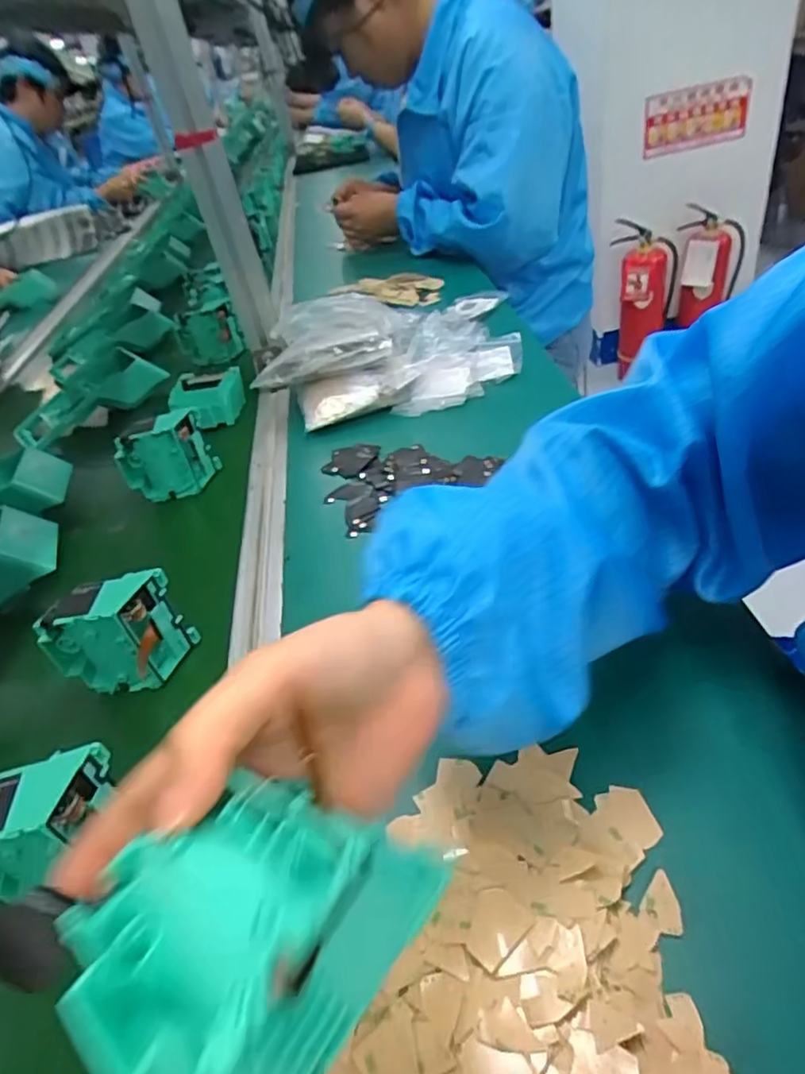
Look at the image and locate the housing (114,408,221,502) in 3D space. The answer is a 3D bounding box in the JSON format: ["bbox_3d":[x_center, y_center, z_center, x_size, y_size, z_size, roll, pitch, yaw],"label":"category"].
[{"bbox_3d":[-0.227,-0.074,0.600,0.083,0.083,0.031,-11,41,-8],"label":"housing"}]

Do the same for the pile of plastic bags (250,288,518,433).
[{"bbox_3d":[-0.007,-0.203,0.673,0.273,0.089,0.155,-4,40,0],"label":"pile of plastic bags"}]

